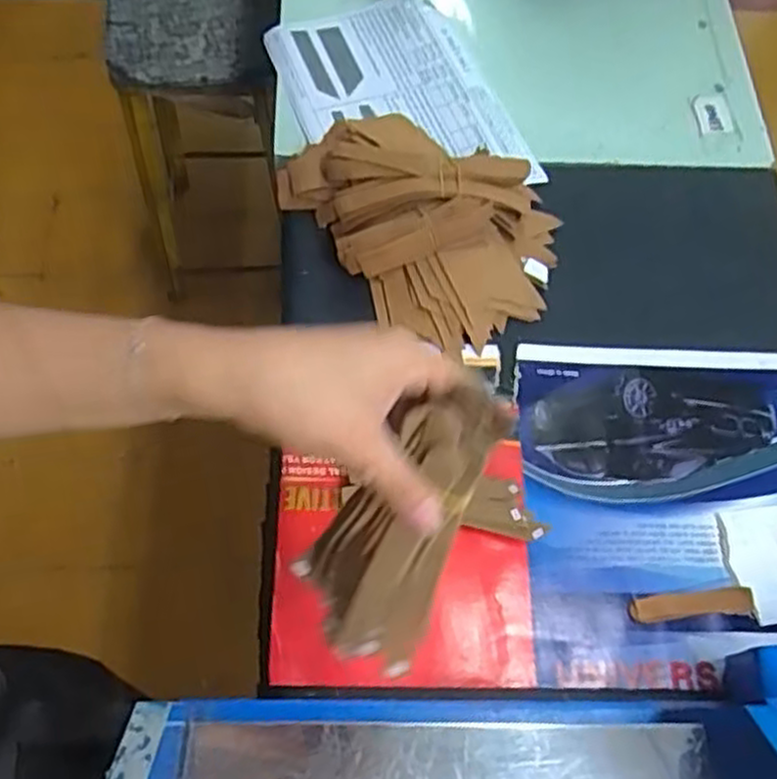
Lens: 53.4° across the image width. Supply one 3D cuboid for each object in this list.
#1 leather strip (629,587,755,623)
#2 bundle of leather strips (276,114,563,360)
[{"bbox_3d":[0.240,0.170,0.610,0.097,0.007,0.019,-5,66,-5],"label":"leather strip"},{"bbox_3d":[0.024,-0.159,0.708,0.273,0.075,0.183,37,70,13],"label":"bundle of leather strips"}]

